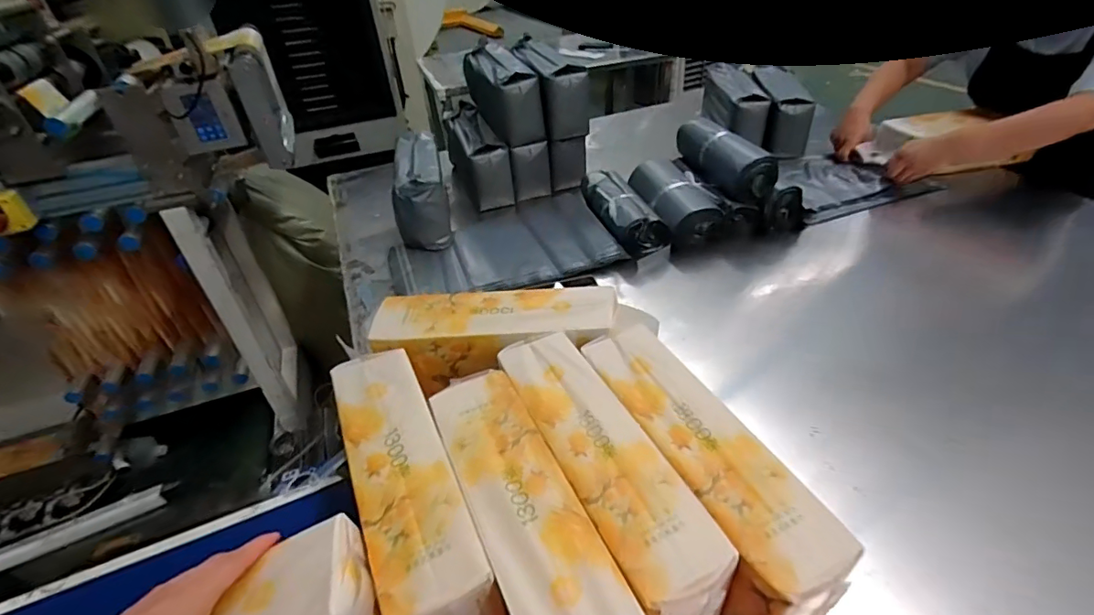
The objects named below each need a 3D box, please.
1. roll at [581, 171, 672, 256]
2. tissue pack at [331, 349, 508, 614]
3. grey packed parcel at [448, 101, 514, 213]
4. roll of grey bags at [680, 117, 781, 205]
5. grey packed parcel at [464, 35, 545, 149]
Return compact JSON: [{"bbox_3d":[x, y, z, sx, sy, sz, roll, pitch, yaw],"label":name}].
[{"bbox_3d":[0.151,-0.195,1.029,0.106,0.075,0.246,-11,38,-8],"label":"roll"},{"bbox_3d":[-0.139,0.183,0.522,0.087,0.123,0.302,-20,40,-18],"label":"tissue pack"},{"bbox_3d":[-0.172,-0.376,1.250,0.092,0.153,0.349,-16,39,-13],"label":"grey packed parcel"},{"bbox_3d":[0.354,-0.307,1.039,0.089,0.084,0.256,-14,38,-11],"label":"roll of grey bags"},{"bbox_3d":[-0.104,-0.497,1.177,0.117,0.148,0.326,-15,39,-12],"label":"grey packed parcel"}]

